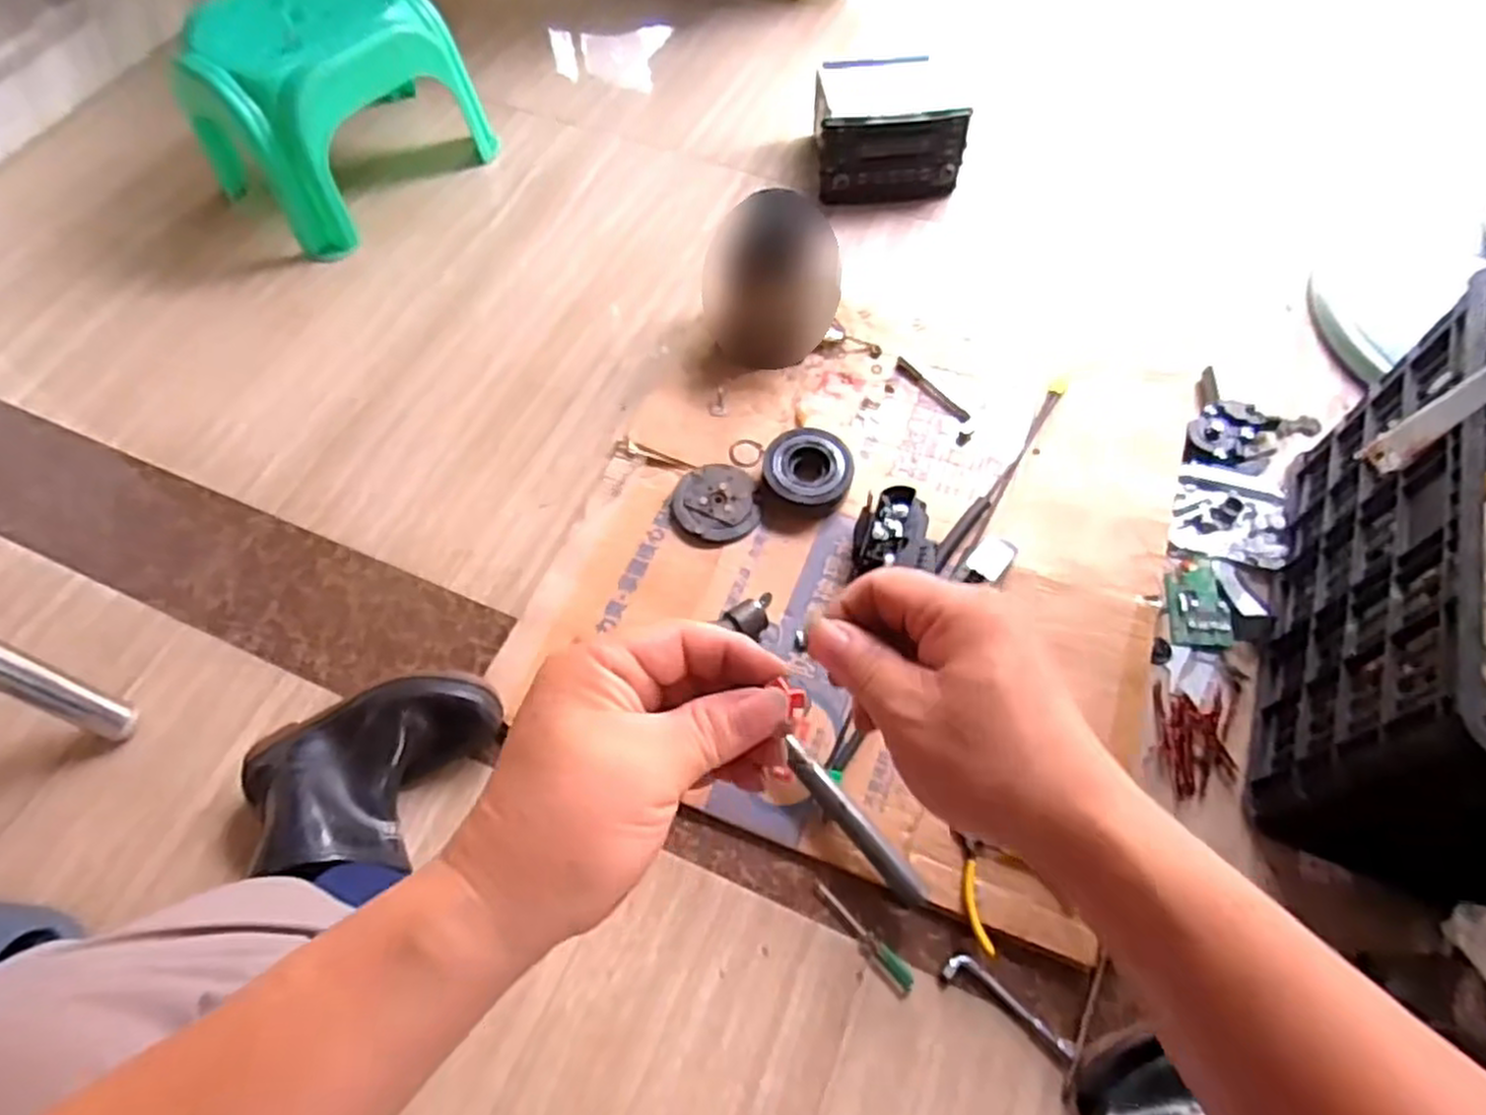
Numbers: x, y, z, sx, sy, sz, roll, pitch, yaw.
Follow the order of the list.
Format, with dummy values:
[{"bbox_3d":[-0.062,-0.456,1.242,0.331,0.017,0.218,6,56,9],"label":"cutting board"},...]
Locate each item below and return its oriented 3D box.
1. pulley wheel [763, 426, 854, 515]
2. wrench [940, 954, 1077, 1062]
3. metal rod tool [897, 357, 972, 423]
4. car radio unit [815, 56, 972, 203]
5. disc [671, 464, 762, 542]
[{"bbox_3d":[0.075,-0.102,0.916,0.101,0.031,0.105,-1,61,1],"label":"pulley wheel"},{"bbox_3d":[0.232,0.385,0.682,0.118,0.007,0.025,28,65,16],"label":"wrench"},{"bbox_3d":[0.237,-0.210,0.995,0.018,0.007,0.123,-35,65,-17],"label":"metal rod tool"},{"bbox_3d":[0.213,-0.632,1.167,0.205,0.137,0.163,-3,61,0],"label":"car radio unit"},{"bbox_3d":[-0.033,-0.064,0.912,0.094,0.011,0.103,-1,61,1],"label":"disc"}]

